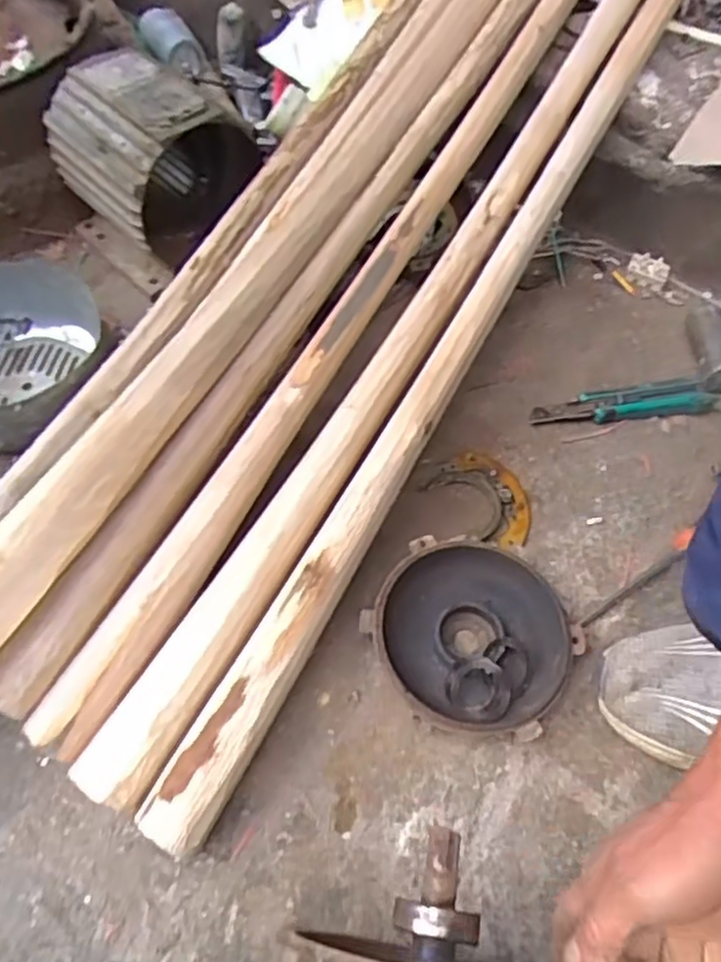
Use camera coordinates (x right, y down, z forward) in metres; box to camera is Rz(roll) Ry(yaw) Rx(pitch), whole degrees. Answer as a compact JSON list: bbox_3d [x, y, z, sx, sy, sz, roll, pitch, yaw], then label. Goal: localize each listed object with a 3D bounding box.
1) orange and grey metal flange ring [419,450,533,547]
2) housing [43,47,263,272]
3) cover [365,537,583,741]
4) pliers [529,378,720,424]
[{"bbox_3d":[0.115,0.015,0.607,0.070,0.004,0.097,-34,67,-21],"label":"orange and grey metal flange ring"},{"bbox_3d":[-0.223,-0.342,0.722,0.152,0.161,0.173,-38,68,-23],"label":"housing"},{"bbox_3d":[0.089,0.116,0.528,0.147,0.033,0.160,34,63,16],"label":"cover"},{"bbox_3d":[0.260,-0.079,0.664,0.188,0.024,0.034,-6,59,-8],"label":"pliers"}]

